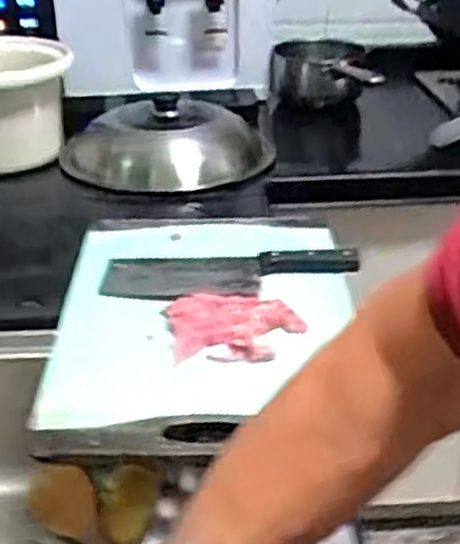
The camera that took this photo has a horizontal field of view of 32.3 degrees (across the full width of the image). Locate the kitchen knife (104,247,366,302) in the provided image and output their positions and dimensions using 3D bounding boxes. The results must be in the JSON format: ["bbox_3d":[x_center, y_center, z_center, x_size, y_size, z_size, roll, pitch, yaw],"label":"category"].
[{"bbox_3d":[-0.001,-0.001,0.888,0.283,0.023,0.104,0,28,2],"label":"kitchen knife"}]

